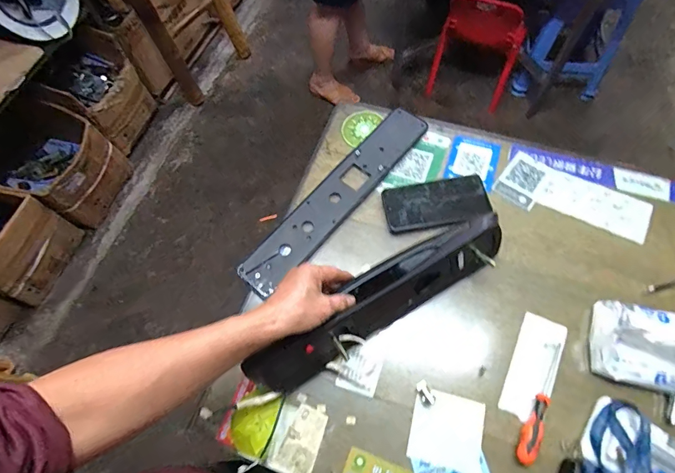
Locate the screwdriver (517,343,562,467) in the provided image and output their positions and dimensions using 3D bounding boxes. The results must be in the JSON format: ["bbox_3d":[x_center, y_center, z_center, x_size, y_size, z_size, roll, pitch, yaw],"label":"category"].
[{"bbox_3d":[0.254,0.203,0.490,0.019,0.024,0.152,27,70,14],"label":"screwdriver"}]

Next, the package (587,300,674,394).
[{"bbox_3d":[0.397,0.133,0.496,0.132,0.072,0.102,11,67,8],"label":"package"}]

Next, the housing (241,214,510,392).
[{"bbox_3d":[0.060,0.083,0.543,0.386,0.096,0.072,-32,68,-7],"label":"housing"}]

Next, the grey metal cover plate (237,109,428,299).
[{"bbox_3d":[0.004,-0.068,0.645,0.072,0.017,0.399,37,72,18],"label":"grey metal cover plate"}]

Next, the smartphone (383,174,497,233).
[{"bbox_3d":[0.155,-0.051,0.620,0.160,0.010,0.083,-12,62,-1],"label":"smartphone"}]

